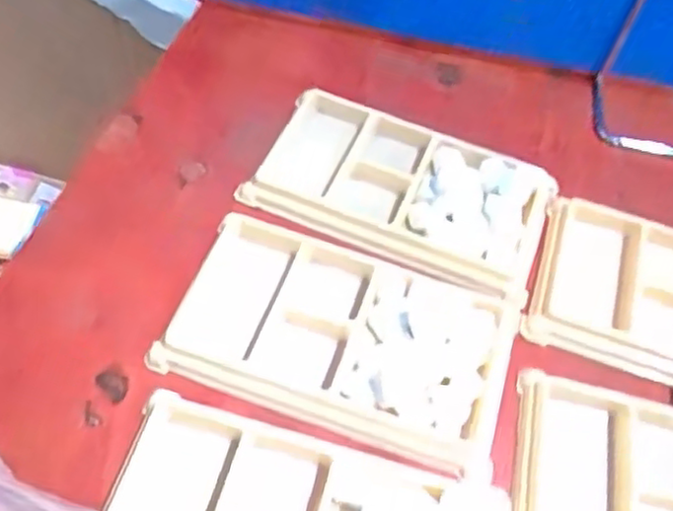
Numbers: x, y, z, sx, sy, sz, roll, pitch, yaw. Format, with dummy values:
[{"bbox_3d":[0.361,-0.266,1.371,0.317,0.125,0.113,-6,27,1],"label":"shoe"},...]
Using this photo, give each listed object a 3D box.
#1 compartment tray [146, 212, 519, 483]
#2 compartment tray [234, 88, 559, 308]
[{"bbox_3d":[0.001,0.032,0.280,0.135,0.010,0.077,19,56,8],"label":"compartment tray"},{"bbox_3d":[0.031,-0.033,0.326,0.136,0.013,0.077,19,56,15],"label":"compartment tray"}]

